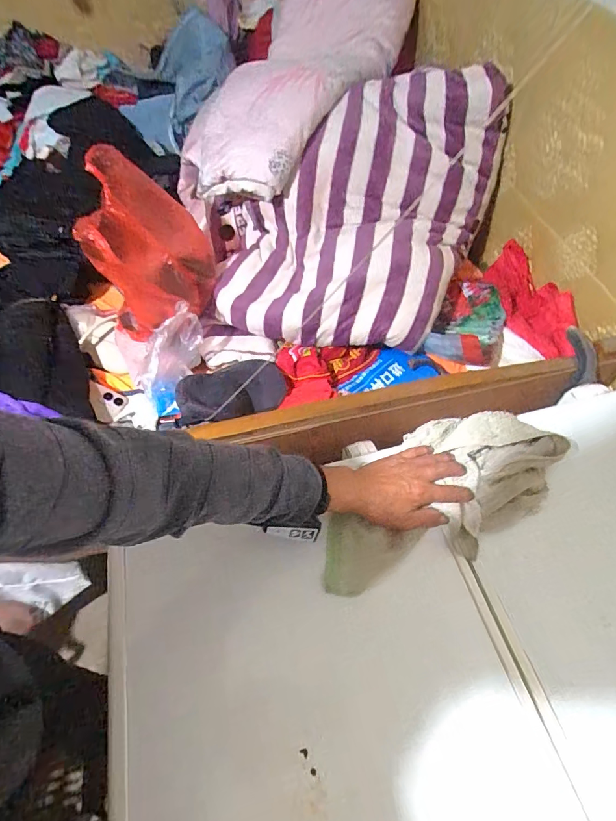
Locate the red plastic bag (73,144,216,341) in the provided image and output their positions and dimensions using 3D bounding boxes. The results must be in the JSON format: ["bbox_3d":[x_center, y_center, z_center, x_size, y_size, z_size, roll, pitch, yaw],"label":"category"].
[{"bbox_3d":[-0.317,-0.311,0.884,0.242,0.300,0.223,-18,59,-9],"label":"red plastic bag"}]

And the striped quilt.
[{"bbox_3d":[0.100,-0.489,1.065,0.578,0.220,0.781,23,80,18],"label":"striped quilt"}]

